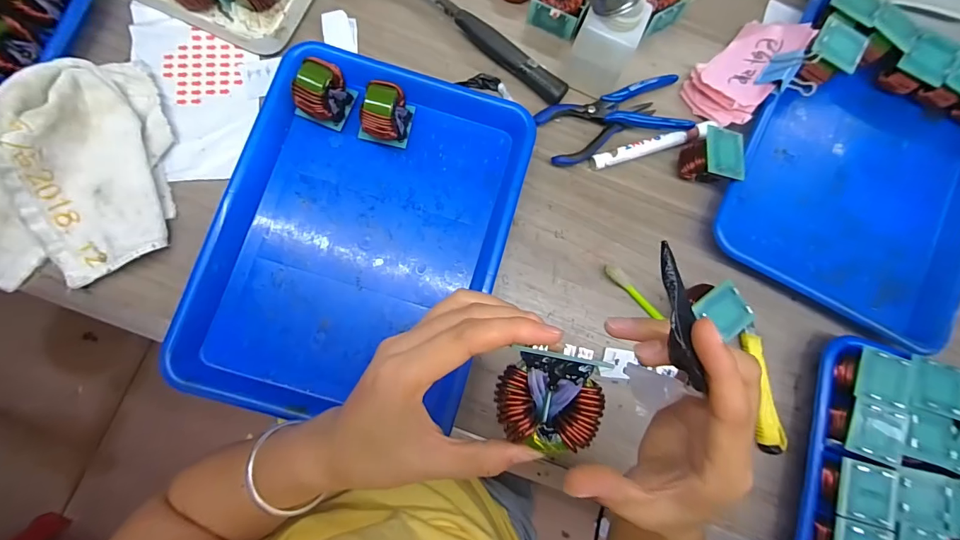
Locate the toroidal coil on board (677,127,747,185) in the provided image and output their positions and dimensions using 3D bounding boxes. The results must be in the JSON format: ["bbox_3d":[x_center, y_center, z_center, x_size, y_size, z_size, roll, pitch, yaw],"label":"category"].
[{"bbox_3d":[0.224,-0.110,0.394,0.050,0.046,0.054,-1,82,-4],"label":"toroidal coil on board"}]

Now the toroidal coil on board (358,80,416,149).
[{"bbox_3d":[-0.089,-0.144,0.375,0.045,0.046,0.043,12,82,-3],"label":"toroidal coil on board"}]

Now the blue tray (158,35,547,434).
[{"bbox_3d":[-0.106,-0.030,0.374,0.249,0.042,0.338,17,84,-4],"label":"blue tray"}]

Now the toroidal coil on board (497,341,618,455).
[{"bbox_3d":[0.032,0.058,0.181,0.045,0.017,0.042,12,85,-4],"label":"toroidal coil on board"}]

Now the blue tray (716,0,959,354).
[{"bbox_3d":[0.386,-0.089,0.403,0.245,0.033,0.272,29,81,0],"label":"blue tray"}]

